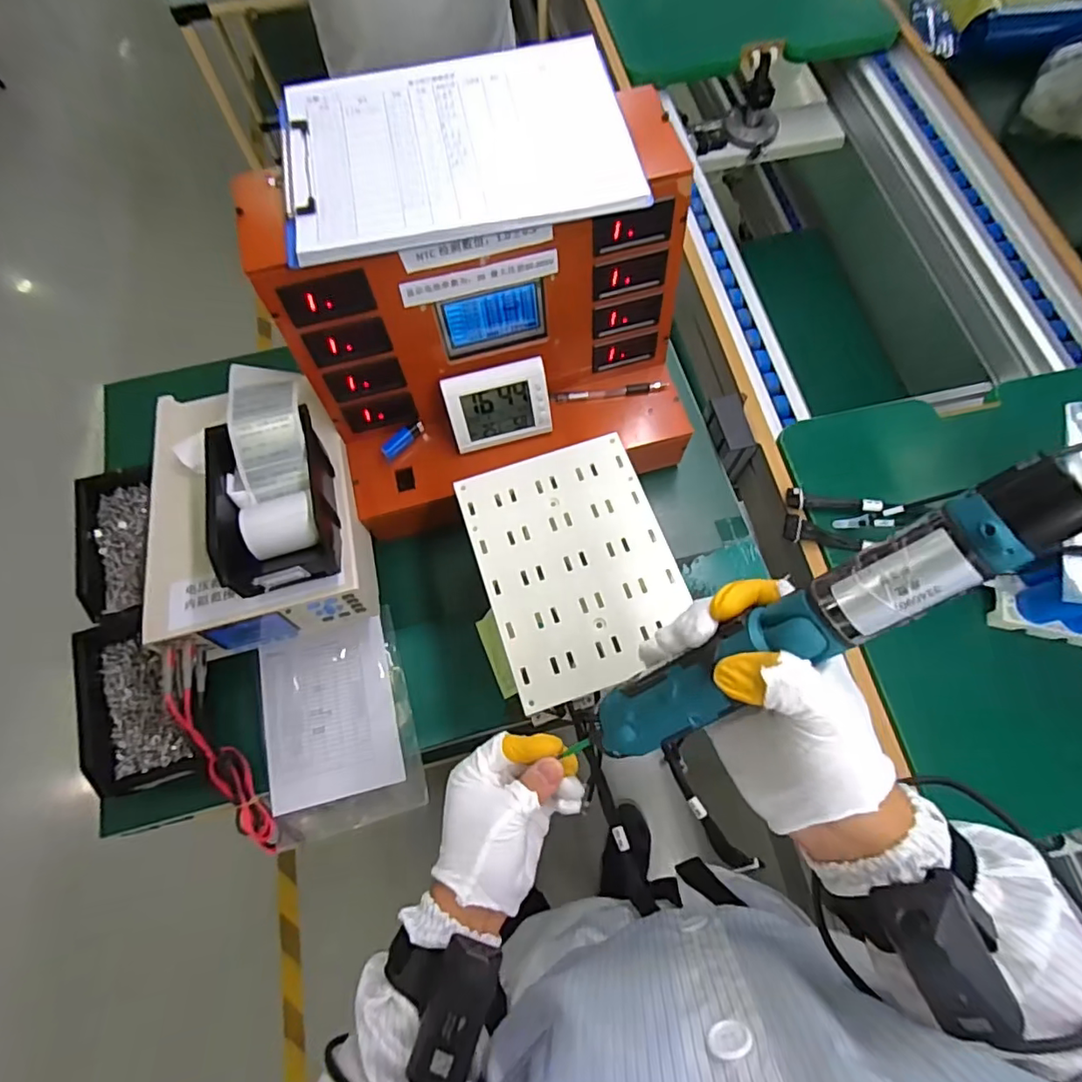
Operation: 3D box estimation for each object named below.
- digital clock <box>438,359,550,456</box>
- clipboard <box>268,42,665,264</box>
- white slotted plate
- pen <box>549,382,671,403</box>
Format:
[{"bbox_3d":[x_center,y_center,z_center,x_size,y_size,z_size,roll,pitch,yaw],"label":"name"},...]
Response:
[{"bbox_3d":[-0.048,-0.149,0.632,0.112,0.079,0.050,-14,70,-4],"label":"digital clock"},{"bbox_3d":[-0.078,-0.360,0.514,0.306,0.017,0.214,-11,70,-3],"label":"clipboard"},{"bbox_3d":[0.033,0.019,0.534,0.172,0.006,0.231,-18,70,-5],"label":"white slotted plate"},{"bbox_3d":[0.081,-0.178,0.681,0.137,0.009,0.011,-7,70,-1],"label":"pen"}]

